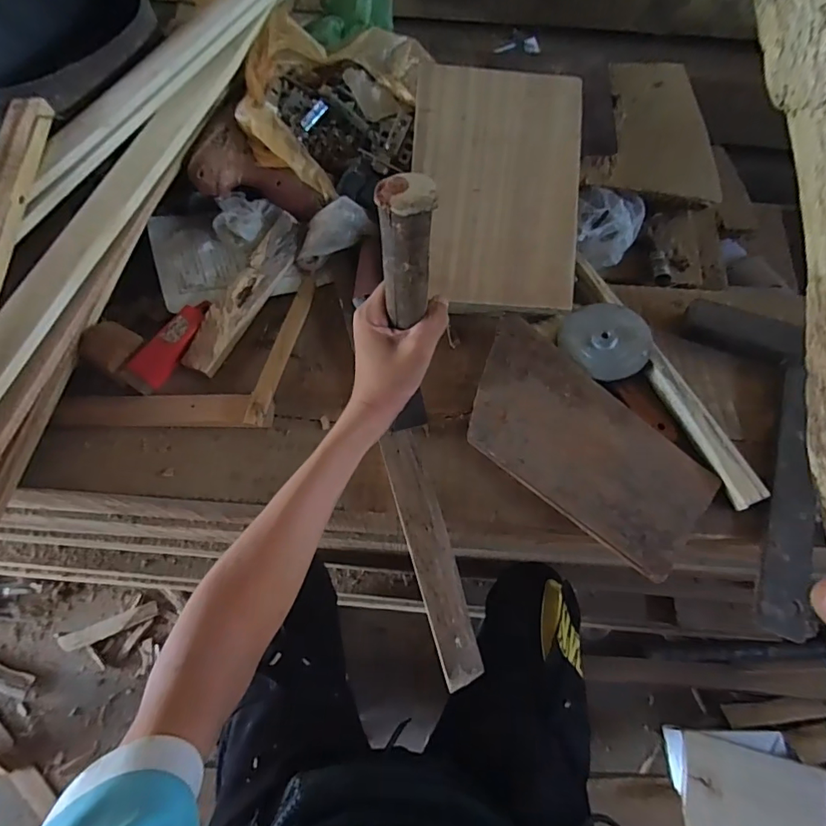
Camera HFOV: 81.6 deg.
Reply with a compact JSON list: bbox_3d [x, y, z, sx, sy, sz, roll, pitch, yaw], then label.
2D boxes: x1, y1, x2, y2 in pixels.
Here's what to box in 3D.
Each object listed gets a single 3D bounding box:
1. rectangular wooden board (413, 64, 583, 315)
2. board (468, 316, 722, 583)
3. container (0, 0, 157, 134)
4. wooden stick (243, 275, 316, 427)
[{"bbox_3d":[0.094,-0.252,0.537,0.184,0.012,0.279,3,83,-3],"label":"rectangular wooden board"},{"bbox_3d":[0.161,0.023,0.468,0.251,0.014,0.137,38,70,17],"label":"board"},{"bbox_3d":[-0.412,-0.420,0.548,0.140,0.061,0.243,40,79,-9],"label":"container"},{"bbox_3d":[-0.140,-0.075,0.521,0.021,0.009,0.201,18,58,-11],"label":"wooden stick"}]

